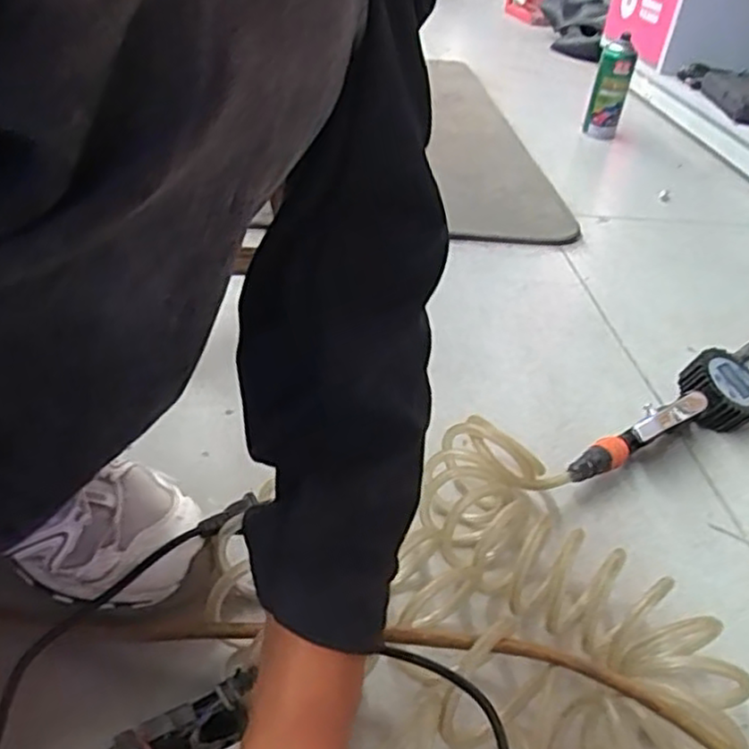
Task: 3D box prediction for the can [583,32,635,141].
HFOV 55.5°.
[{"bbox_3d":[0.453,-0.550,1.367,0.066,0.159,0.066,13,36,10],"label":"can"}]

